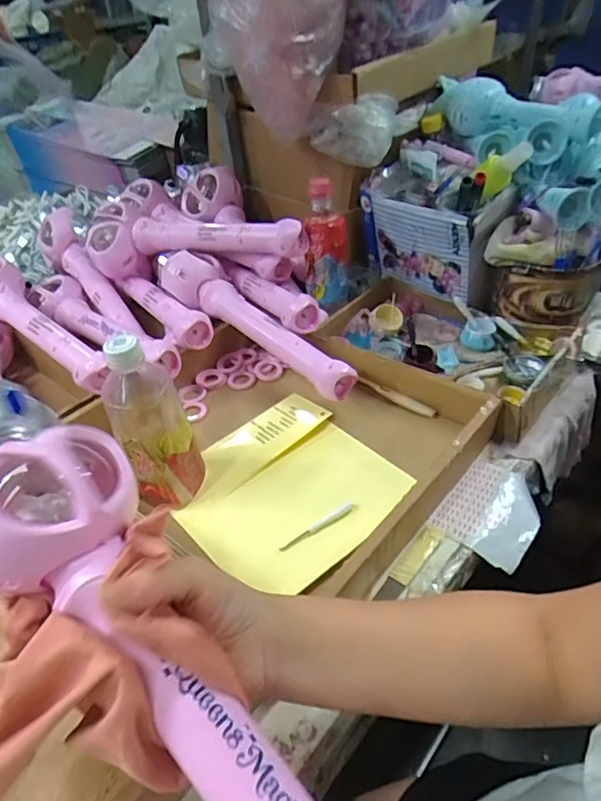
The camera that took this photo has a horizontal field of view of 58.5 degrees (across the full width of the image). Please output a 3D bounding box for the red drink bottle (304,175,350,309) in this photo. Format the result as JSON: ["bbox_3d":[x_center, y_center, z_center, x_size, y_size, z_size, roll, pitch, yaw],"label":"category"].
[{"bbox_3d":[0.033,-0.215,0.738,0.056,0.171,0.052,-18,42,-16],"label":"red drink bottle"}]

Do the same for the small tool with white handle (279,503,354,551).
[{"bbox_3d":[0.017,0.122,0.516,0.083,0.008,0.013,-28,45,-26],"label":"small tool with white handle"}]

